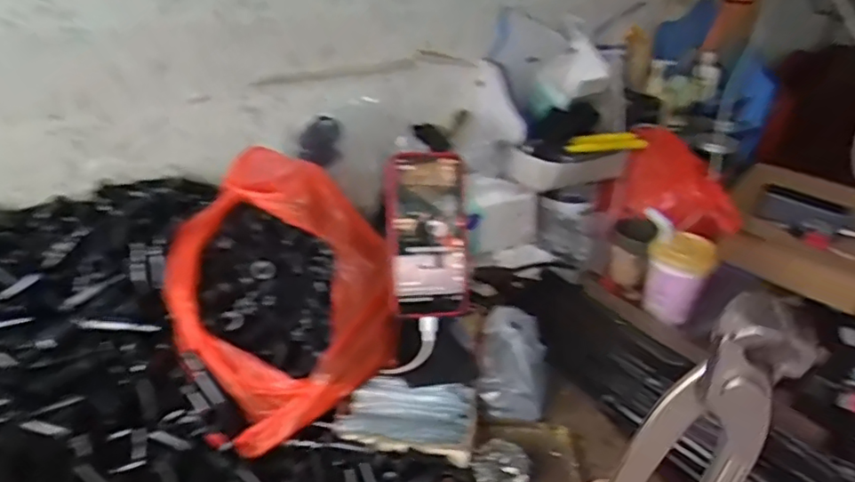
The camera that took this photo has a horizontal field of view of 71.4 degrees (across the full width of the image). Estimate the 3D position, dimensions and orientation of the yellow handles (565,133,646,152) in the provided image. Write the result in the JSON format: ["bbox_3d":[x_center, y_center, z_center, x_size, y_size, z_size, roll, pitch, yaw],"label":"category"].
[{"bbox_3d":[0.282,-0.155,0.937,0.127,0.019,0.028,-4,29,-8],"label":"yellow handles"}]

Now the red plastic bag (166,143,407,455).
[{"bbox_3d":[-0.145,0.044,0.603,0.210,0.179,0.242,-18,33,-30],"label":"red plastic bag"}]

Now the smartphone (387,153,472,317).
[{"bbox_3d":[0.002,-0.005,0.596,0.080,0.160,0.016,-5,5,-10],"label":"smartphone"}]

